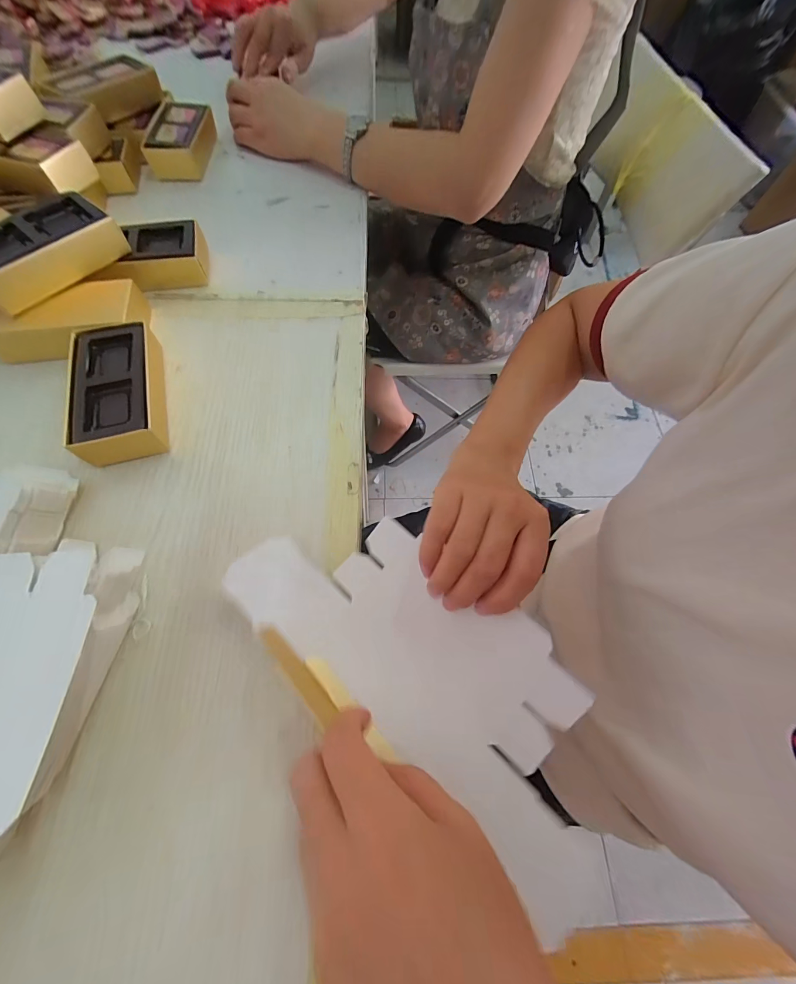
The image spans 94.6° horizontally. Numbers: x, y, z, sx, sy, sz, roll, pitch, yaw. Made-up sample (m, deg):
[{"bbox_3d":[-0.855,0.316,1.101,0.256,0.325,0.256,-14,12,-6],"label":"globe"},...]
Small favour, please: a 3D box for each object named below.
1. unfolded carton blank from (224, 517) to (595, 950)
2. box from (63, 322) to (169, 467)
[{"bbox_3d":[0.006,0.090,0.214,0.228,0.034,0.107,31,68,17],"label":"unfolded carton blank"},{"bbox_3d":[-0.217,-0.079,0.294,0.064,0.033,0.121,-13,67,-8],"label":"box"}]

